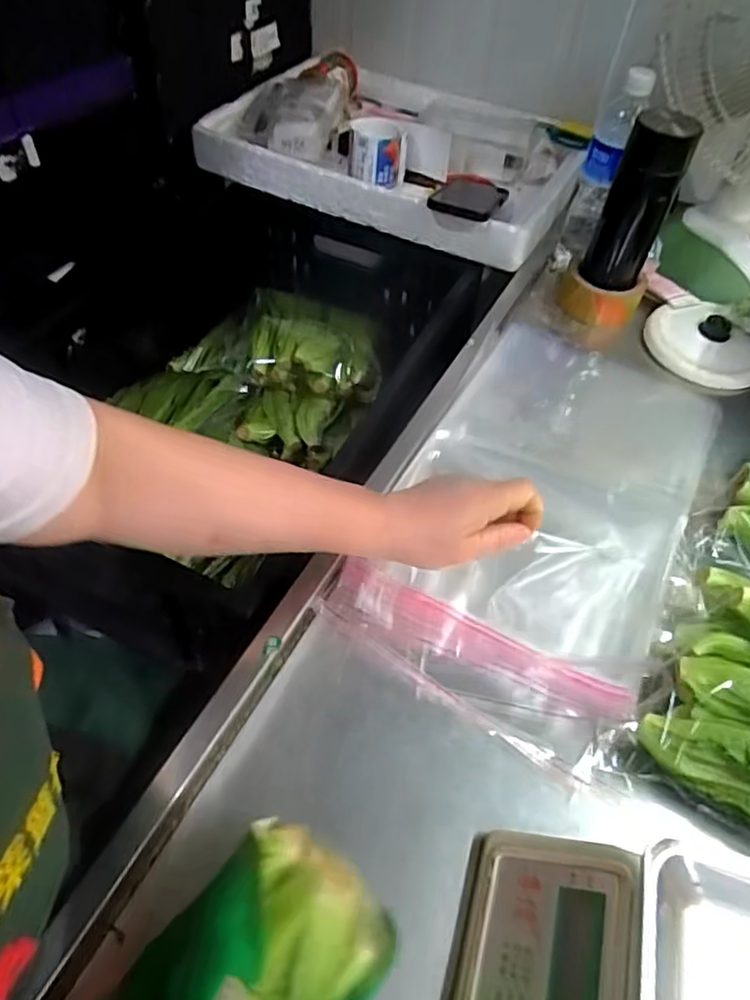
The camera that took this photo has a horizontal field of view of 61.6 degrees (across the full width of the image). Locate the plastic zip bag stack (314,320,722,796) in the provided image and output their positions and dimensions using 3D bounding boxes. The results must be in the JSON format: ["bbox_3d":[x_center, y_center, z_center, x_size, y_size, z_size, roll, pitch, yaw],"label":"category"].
[{"bbox_3d":[0.164,-0.008,0.595,0.248,0.026,0.475,25,54,15],"label":"plastic zip bag stack"}]

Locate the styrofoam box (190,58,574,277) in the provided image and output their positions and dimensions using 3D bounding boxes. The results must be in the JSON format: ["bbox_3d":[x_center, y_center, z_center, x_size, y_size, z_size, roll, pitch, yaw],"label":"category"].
[{"bbox_3d":[0.052,-0.542,0.967,0.523,0.093,0.386,27,55,16],"label":"styrofoam box"}]

